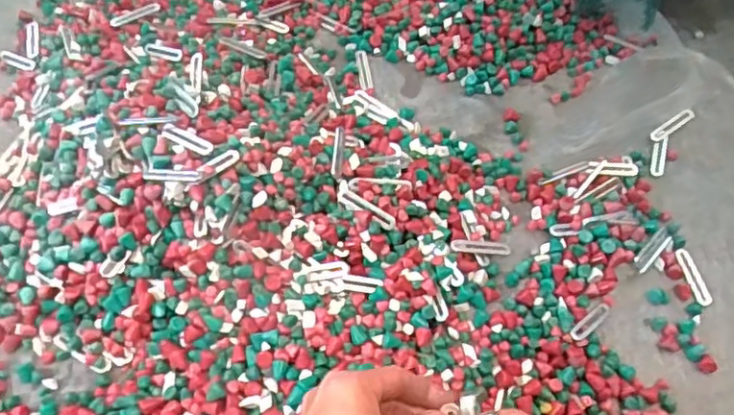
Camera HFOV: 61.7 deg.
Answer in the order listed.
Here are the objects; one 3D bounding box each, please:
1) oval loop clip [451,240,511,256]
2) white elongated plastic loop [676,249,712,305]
[{"bbox_3d":[0.107,0.037,0.578,0.057,0.004,0.013,4,69,-8],"label":"oval loop clip"},{"bbox_3d":[0.308,0.065,0.579,0.014,0.004,0.057,-9,61,-8],"label":"white elongated plastic loop"}]

